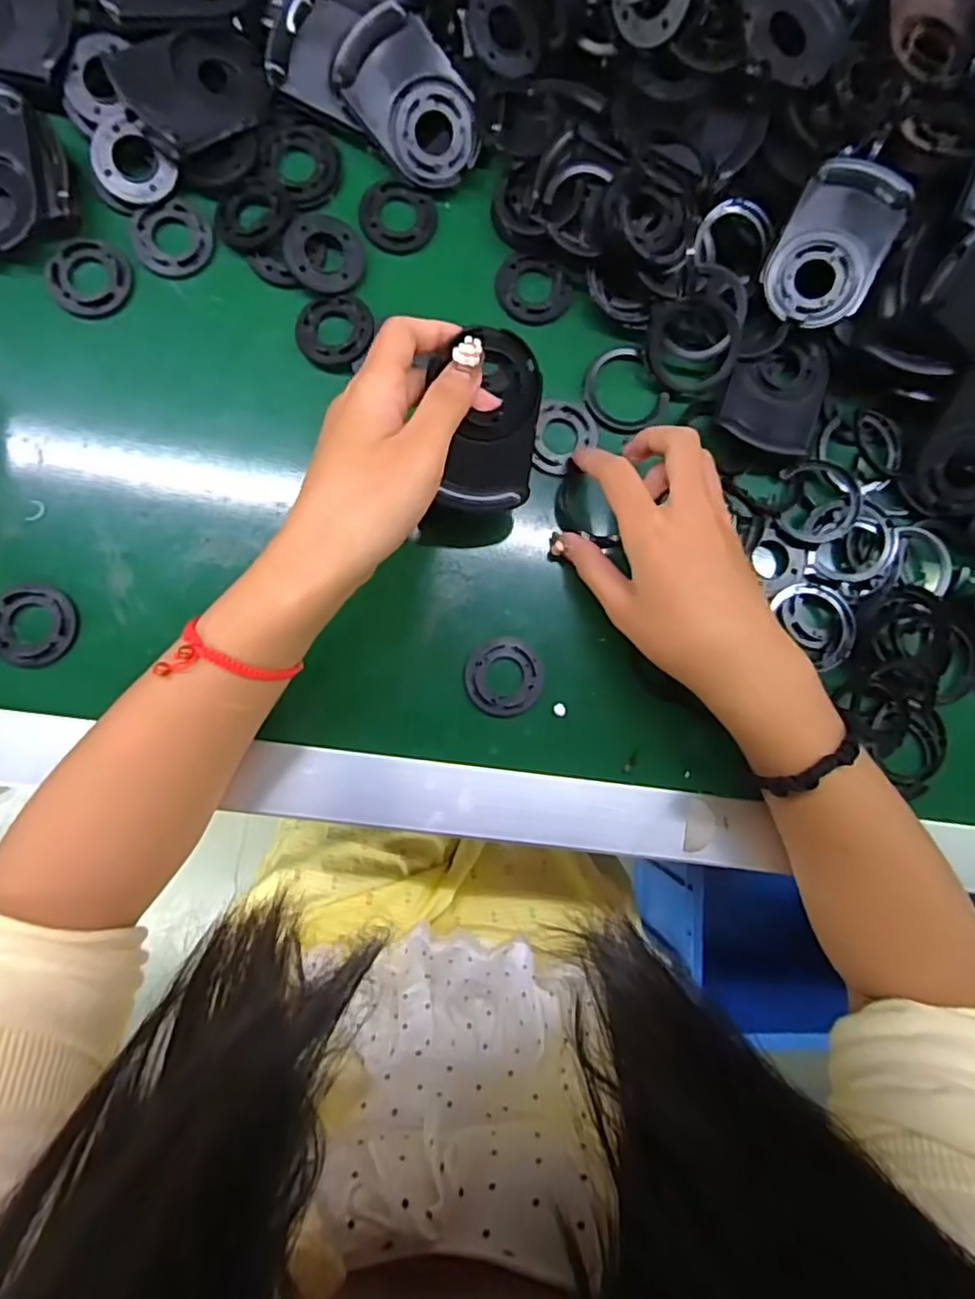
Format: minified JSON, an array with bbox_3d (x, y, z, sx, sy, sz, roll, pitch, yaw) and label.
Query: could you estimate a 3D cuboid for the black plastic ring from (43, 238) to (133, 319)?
[{"bbox_3d":[-0.222,-0.207,0.355,0.043,0.004,0.044,24,85,-3],"label":"black plastic ring"}]

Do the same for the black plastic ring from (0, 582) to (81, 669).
[{"bbox_3d":[-0.240,-0.013,0.339,0.043,0.006,0.044,0,86,-4],"label":"black plastic ring"}]

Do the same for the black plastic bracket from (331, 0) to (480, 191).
[{"bbox_3d":[-0.043,-0.309,0.361,0.057,0.013,0.085,-40,110,10],"label":"black plastic bracket"}]

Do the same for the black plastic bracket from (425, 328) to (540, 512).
[{"bbox_3d":[-0.001,-0.112,0.317,0.054,0.012,0.082,-1,116,-14],"label":"black plastic bracket"}]

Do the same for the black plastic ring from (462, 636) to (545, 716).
[{"bbox_3d":[0.009,0.015,0.360,0.043,0.004,0.043,0,86,-4],"label":"black plastic ring"}]

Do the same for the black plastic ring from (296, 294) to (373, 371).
[{"bbox_3d":[-0.088,-0.181,0.363,0.041,0.006,0.043,0,86,-4],"label":"black plastic ring"}]

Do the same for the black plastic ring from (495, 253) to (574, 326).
[{"bbox_3d":[0.028,-0.214,0.382,0.044,0.009,0.036,9,86,-4],"label":"black plastic ring"}]

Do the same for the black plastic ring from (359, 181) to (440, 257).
[{"bbox_3d":[-0.053,-0.253,0.376,0.042,0.004,0.042,0,86,-4],"label":"black plastic ring"}]

